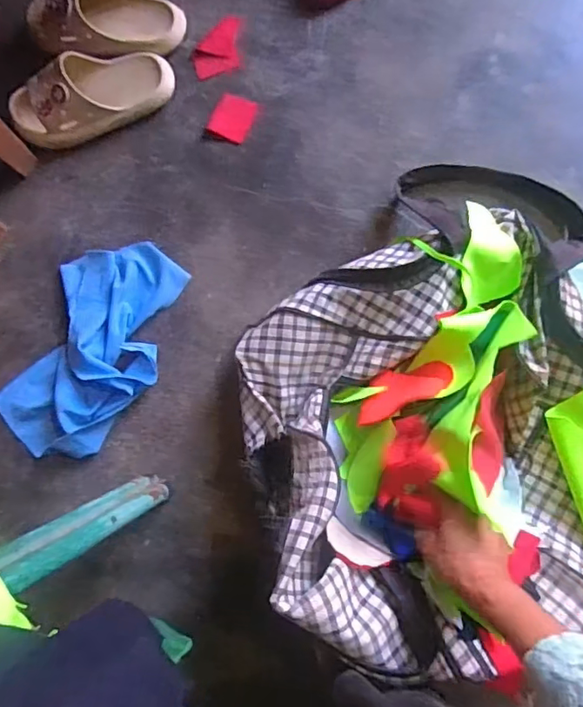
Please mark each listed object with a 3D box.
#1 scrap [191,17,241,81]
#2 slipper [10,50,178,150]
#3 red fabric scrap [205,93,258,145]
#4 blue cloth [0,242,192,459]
[{"bbox_3d":[-0.100,-0.414,0.740,0.073,0.006,0.071,-17,80,2],"label":"scrap"},{"bbox_3d":[-0.260,-0.337,0.713,0.211,0.063,0.084,-17,80,1],"label":"slipper"},{"bbox_3d":[-0.077,-0.311,0.720,0.050,0.009,0.060,23,84,7],"label":"red fabric scrap"},{"bbox_3d":[-0.243,-0.008,0.673,0.160,0.033,0.278,26,84,8],"label":"blue cloth"}]

